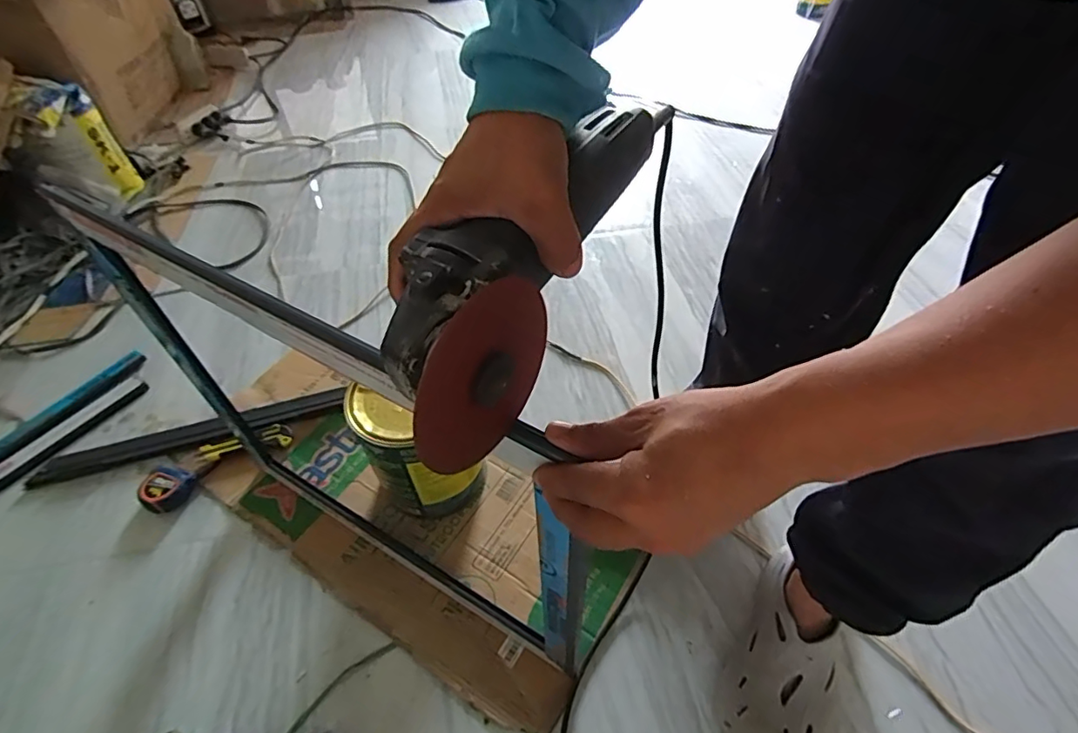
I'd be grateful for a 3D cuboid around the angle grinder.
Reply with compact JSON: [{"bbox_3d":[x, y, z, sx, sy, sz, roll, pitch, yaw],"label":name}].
[{"bbox_3d":[-0.011,-0.073,0.324,0.074,0.082,0.263,20,60,17],"label":"angle grinder"}]

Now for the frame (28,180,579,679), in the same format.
[{"bbox_3d":[-0.203,0.112,0.599,0.552,0.502,0.026,24,55,20],"label":"frame"}]

